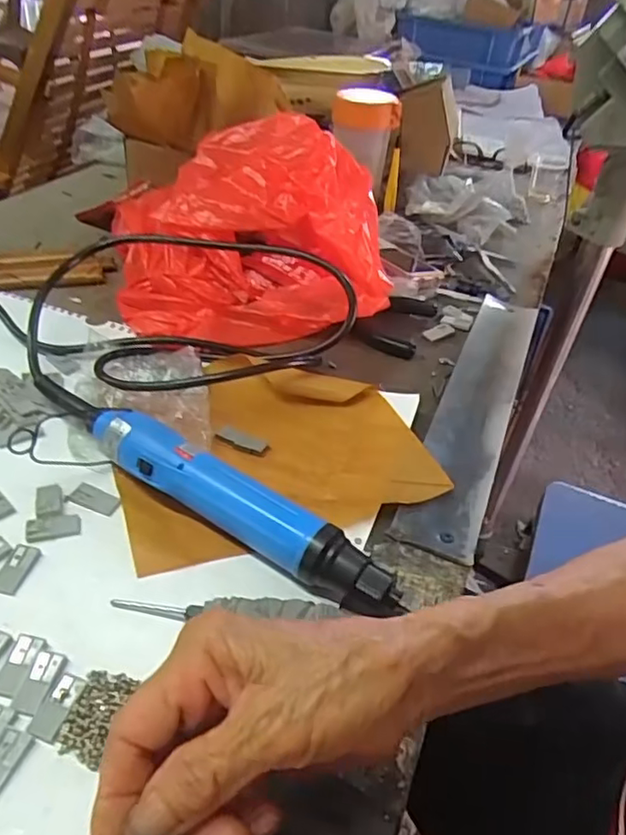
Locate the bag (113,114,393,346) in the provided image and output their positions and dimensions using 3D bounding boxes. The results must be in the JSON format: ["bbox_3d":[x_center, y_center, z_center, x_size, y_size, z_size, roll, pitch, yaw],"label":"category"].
[{"bbox_3d":[-0.056,-0.176,0.554,0.227,0.119,0.221,-1,39,-8],"label":"bag"}]

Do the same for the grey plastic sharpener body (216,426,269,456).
[{"bbox_3d":[-0.049,0.016,0.417,0.038,0.006,0.015,22,42,19],"label":"grey plastic sharpener body"}]

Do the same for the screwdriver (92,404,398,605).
[{"bbox_3d":[-0.051,0.050,0.352,0.203,0.032,0.034,28,44,25],"label":"screwdriver"}]

